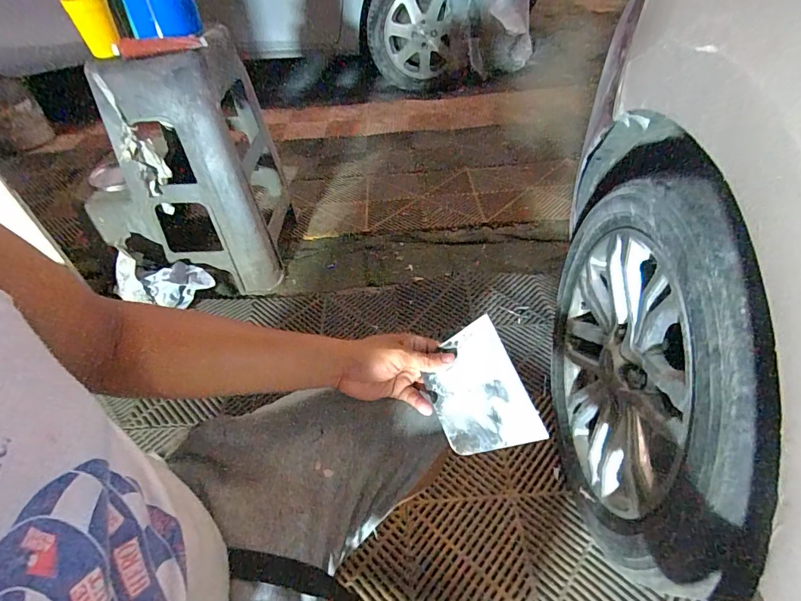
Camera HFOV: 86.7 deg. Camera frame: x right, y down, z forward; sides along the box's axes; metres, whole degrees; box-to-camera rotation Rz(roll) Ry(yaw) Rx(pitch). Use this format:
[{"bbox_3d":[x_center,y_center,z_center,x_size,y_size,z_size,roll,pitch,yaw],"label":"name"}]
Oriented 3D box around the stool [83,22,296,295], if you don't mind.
[{"bbox_3d":[-0.571,-0.355,1.168,0.403,0.600,0.417,-4,44,1],"label":"stool"}]

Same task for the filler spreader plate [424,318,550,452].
[{"bbox_3d":[0.083,0.100,0.471,0.098,0.005,0.135,-25,69,4],"label":"filler spreader plate"}]

